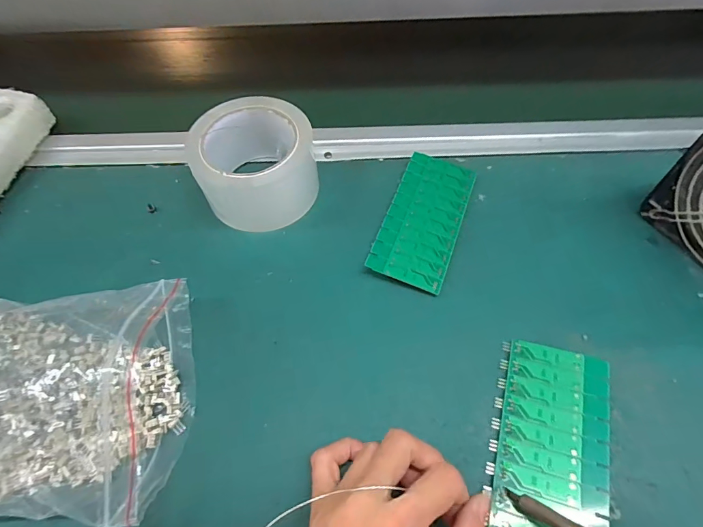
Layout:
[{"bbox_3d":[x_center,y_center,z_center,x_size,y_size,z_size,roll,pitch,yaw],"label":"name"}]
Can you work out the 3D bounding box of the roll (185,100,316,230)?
[{"bbox_3d":[-0.083,-0.085,0.353,0.098,0.069,0.097,-1,59,2],"label":"roll"}]

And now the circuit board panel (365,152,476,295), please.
[{"bbox_3d":[0.065,-0.042,0.353,0.062,0.004,0.137,21,61,6],"label":"circuit board panel"}]

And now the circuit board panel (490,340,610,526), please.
[{"bbox_3d":[0.126,0.118,0.252,0.062,0.004,0.136,11,59,17],"label":"circuit board panel"}]

